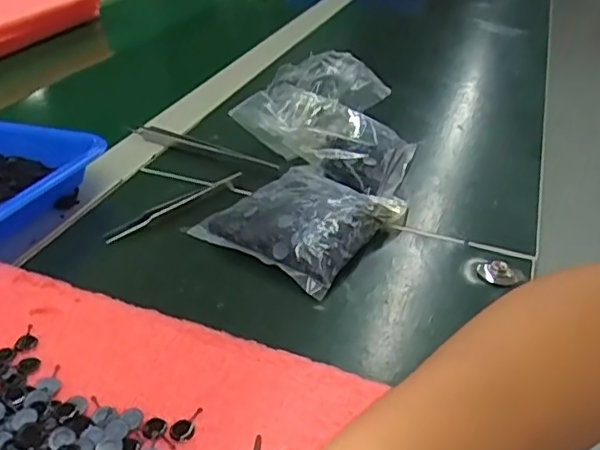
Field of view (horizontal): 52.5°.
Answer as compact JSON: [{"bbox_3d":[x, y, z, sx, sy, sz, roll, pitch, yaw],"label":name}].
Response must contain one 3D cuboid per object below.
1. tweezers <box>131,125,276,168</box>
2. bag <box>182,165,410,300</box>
[{"bbox_3d":[-0.077,-0.063,0.500,0.136,0.010,0.015,16,36,18],"label":"tweezers"},{"bbox_3d":[0.006,-0.009,0.409,0.098,0.024,0.115,24,39,27],"label":"bag"}]

